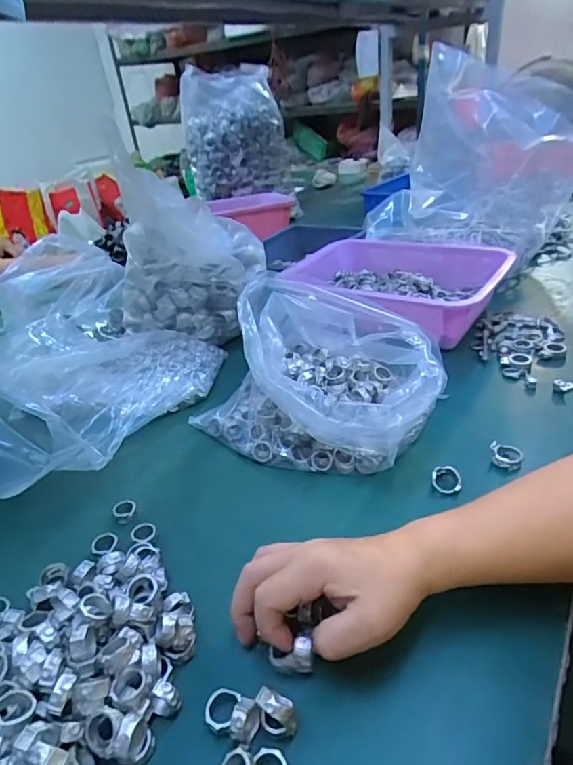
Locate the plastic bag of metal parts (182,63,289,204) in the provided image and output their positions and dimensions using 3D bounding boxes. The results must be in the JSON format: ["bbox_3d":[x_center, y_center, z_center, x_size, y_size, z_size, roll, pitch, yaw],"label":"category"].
[{"bbox_3d":[-0.135,-0.657,1.304,0.269,0.280,0.162,-10,31,-5],"label":"plastic bag of metal parts"}]

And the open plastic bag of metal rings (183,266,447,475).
[{"bbox_3d":[0.032,-0.013,0.513,0.252,0.131,0.173,15,37,32],"label":"open plastic bag of metal rings"}]

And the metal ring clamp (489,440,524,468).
[{"bbox_3d":[0.205,0.068,0.460,0.028,0.019,0.026,10,35,26],"label":"metal ring clamp"}]

